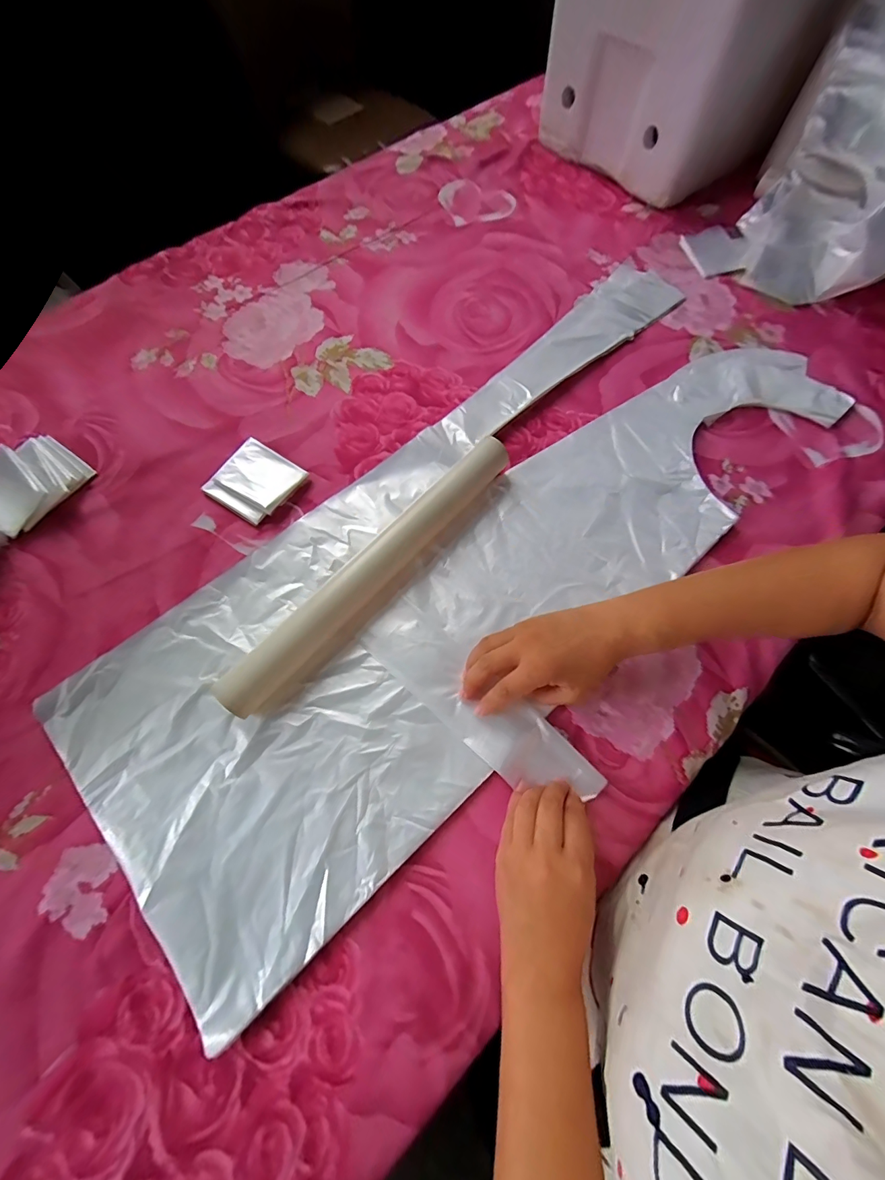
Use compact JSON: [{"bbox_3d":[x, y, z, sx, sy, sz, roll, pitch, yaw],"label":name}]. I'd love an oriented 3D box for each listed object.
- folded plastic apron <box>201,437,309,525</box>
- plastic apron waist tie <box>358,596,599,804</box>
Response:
[{"bbox_3d":[-0.206,-0.120,0.459,0.084,0.015,0.082,34,72,12],"label":"folded plastic apron"},{"bbox_3d":[0.028,0.100,0.370,0.237,0.004,0.062,37,73,14],"label":"plastic apron waist tie"}]

